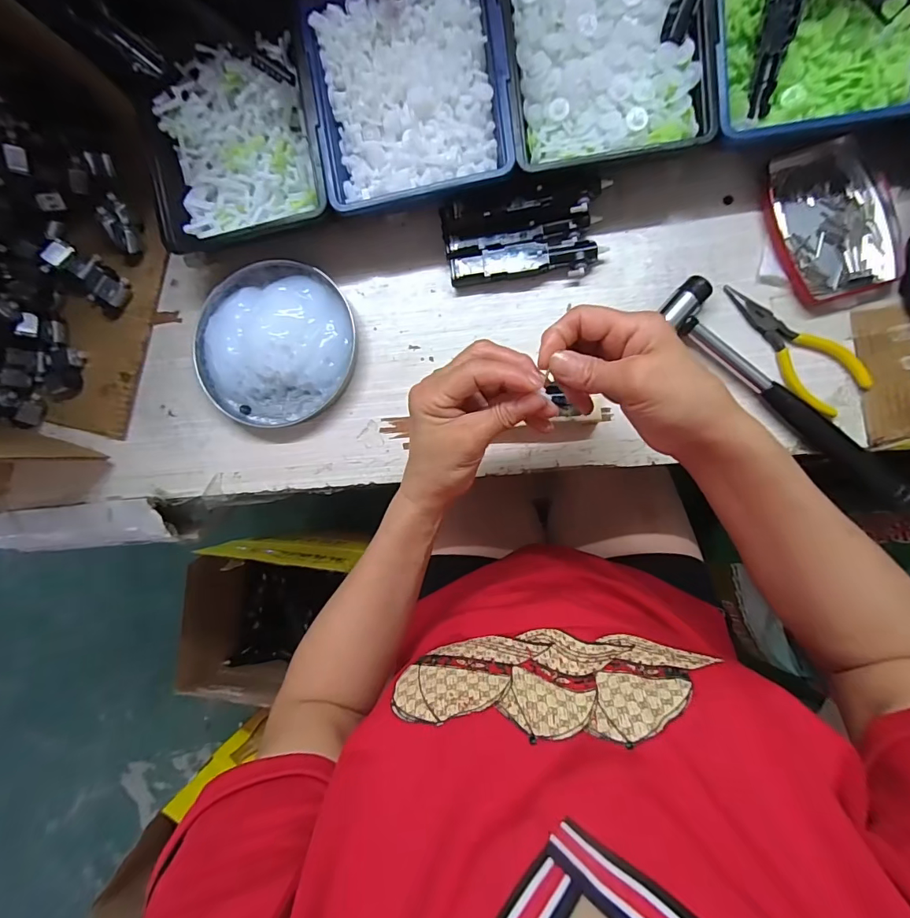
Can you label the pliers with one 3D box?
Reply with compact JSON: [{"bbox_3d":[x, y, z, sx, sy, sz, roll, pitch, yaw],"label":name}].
[{"bbox_3d":[0.264,-0.090,0.356,0.126,0.008,0.046,43,92,6],"label":"pliers"}]

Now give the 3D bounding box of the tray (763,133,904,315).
[{"bbox_3d":[0.295,-0.186,0.356,0.086,0.017,0.133,-13,87,5],"label":"tray"}]

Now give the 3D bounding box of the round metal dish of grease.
[{"bbox_3d":[-0.161,-0.104,0.392,0.140,0.030,0.142,0,88,6],"label":"round metal dish of grease"}]

